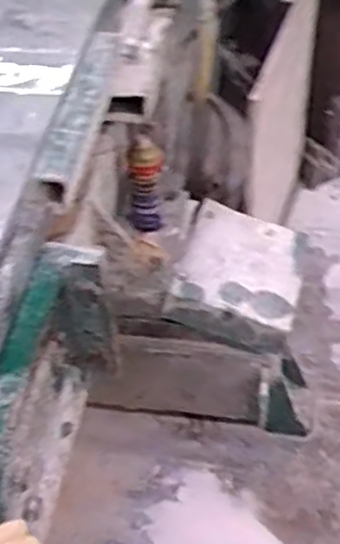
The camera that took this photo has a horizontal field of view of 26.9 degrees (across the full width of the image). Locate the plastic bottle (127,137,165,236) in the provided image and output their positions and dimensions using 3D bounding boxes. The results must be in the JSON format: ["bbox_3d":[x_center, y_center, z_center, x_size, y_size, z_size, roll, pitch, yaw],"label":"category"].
[{"bbox_3d":[-0.042,-0.151,1.257,0.066,0.172,0.053,4,47,7],"label":"plastic bottle"}]

